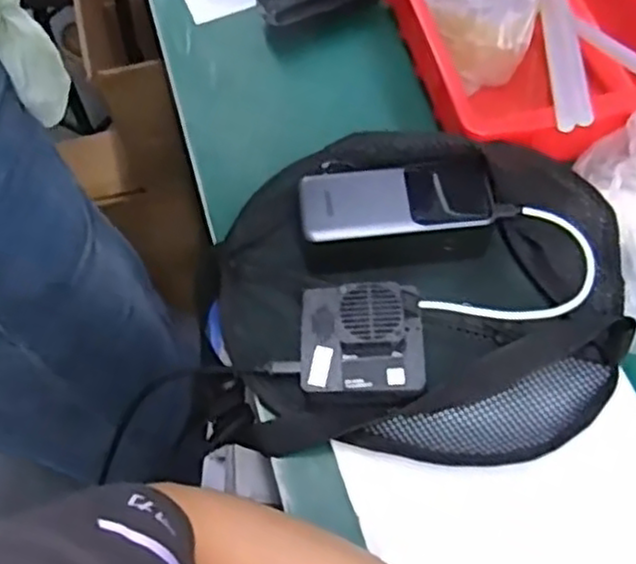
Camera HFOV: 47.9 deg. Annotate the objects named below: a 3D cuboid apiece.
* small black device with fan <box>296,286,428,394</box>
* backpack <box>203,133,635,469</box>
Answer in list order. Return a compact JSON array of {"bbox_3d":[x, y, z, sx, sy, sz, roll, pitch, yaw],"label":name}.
[{"bbox_3d":[0.028,0.039,0.459,0.076,0.041,0.069,0,62,3],"label":"small black device with fan"},{"bbox_3d":[0.061,0.005,0.479,0.278,0.062,0.214,4,62,5],"label":"backpack"}]

